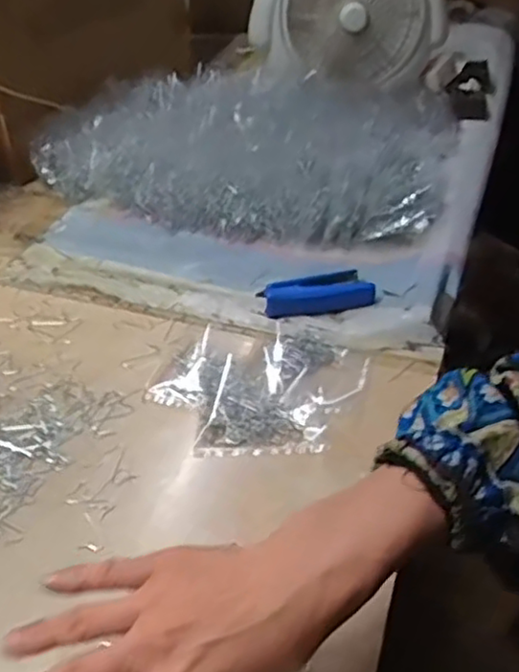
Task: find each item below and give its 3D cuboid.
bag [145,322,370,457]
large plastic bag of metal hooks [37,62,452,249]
[{"bbox_3d":[-0.003,0.037,0.551,0.145,0.012,0.147,20,44,21],"label":"bag"},{"bbox_3d":[-0.001,-0.241,0.833,0.442,0.067,0.333,12,42,12],"label":"large plastic bag of metal hooks"}]

